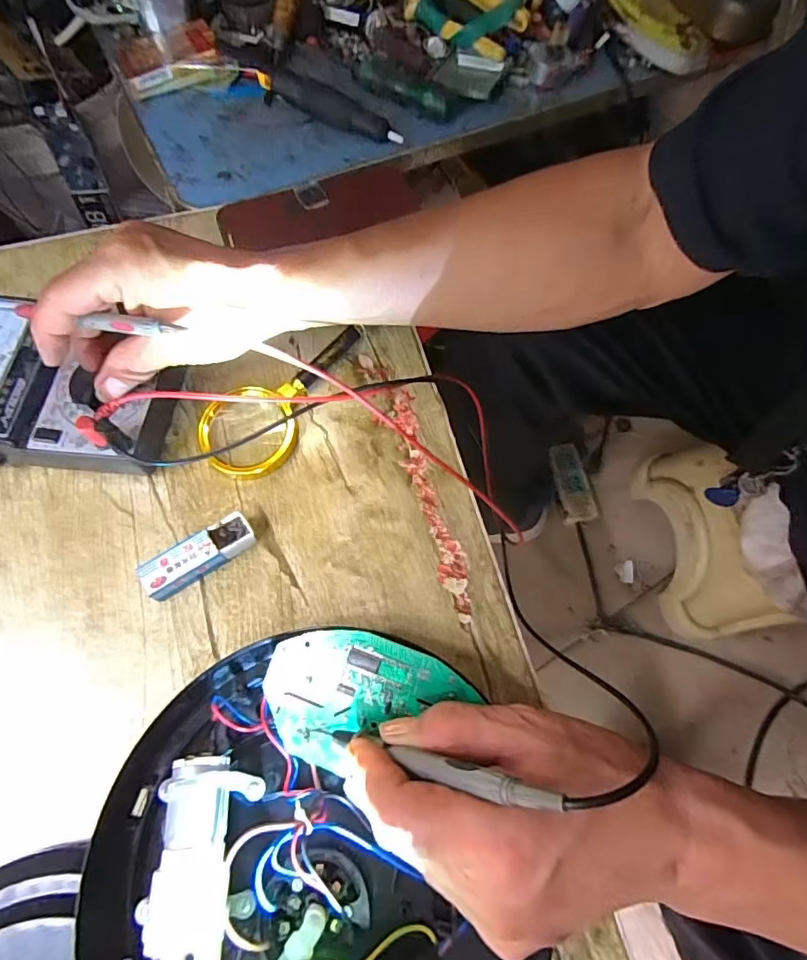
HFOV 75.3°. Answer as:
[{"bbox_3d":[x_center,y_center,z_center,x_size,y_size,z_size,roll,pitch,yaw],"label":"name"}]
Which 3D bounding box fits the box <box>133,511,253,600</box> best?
[{"bbox_3d":[-0.133,0.049,0.342,0.072,0.021,0.024,-32,73,-12],"label":"box"}]

